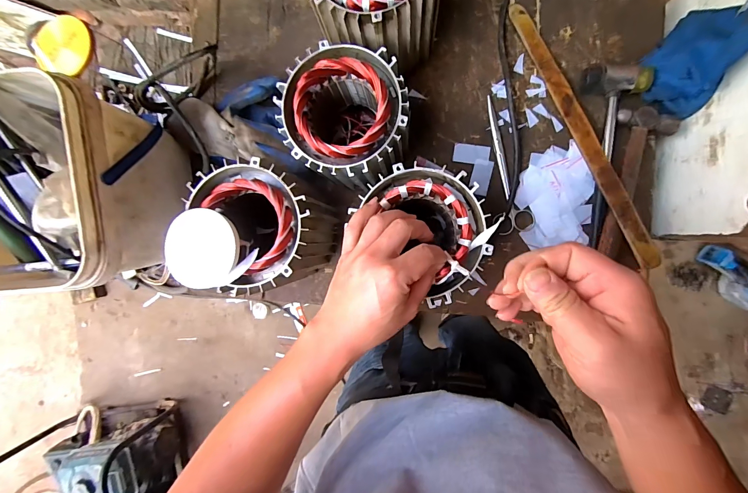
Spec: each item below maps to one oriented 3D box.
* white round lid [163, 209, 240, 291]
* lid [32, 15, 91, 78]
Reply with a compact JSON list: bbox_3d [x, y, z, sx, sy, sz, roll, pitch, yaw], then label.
[{"bbox_3d":[-0.175,0.003,0.341,0.072,0.011,0.079,0,92,5],"label":"white round lid"},{"bbox_3d":[-0.476,-0.305,0.512,0.083,0.019,0.081,0,92,5],"label":"lid"}]

